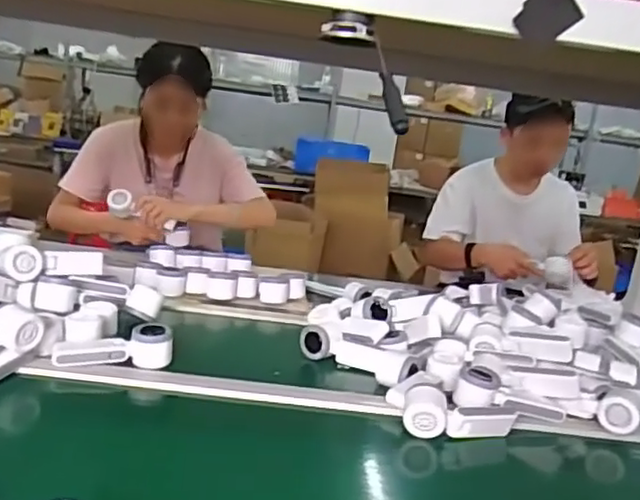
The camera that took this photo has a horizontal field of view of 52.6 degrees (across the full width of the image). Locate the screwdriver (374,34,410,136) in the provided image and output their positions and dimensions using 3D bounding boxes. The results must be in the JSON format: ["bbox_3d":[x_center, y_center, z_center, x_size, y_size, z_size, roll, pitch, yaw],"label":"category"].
[{"bbox_3d":[0.055,-0.134,0.520,0.014,0.095,0.011,1,-26,-28],"label":"screwdriver"}]

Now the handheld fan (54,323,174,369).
[{"bbox_3d":[-0.301,0.140,0.949,0.165,0.049,0.056,2,13,-24],"label":"handheld fan"}]

